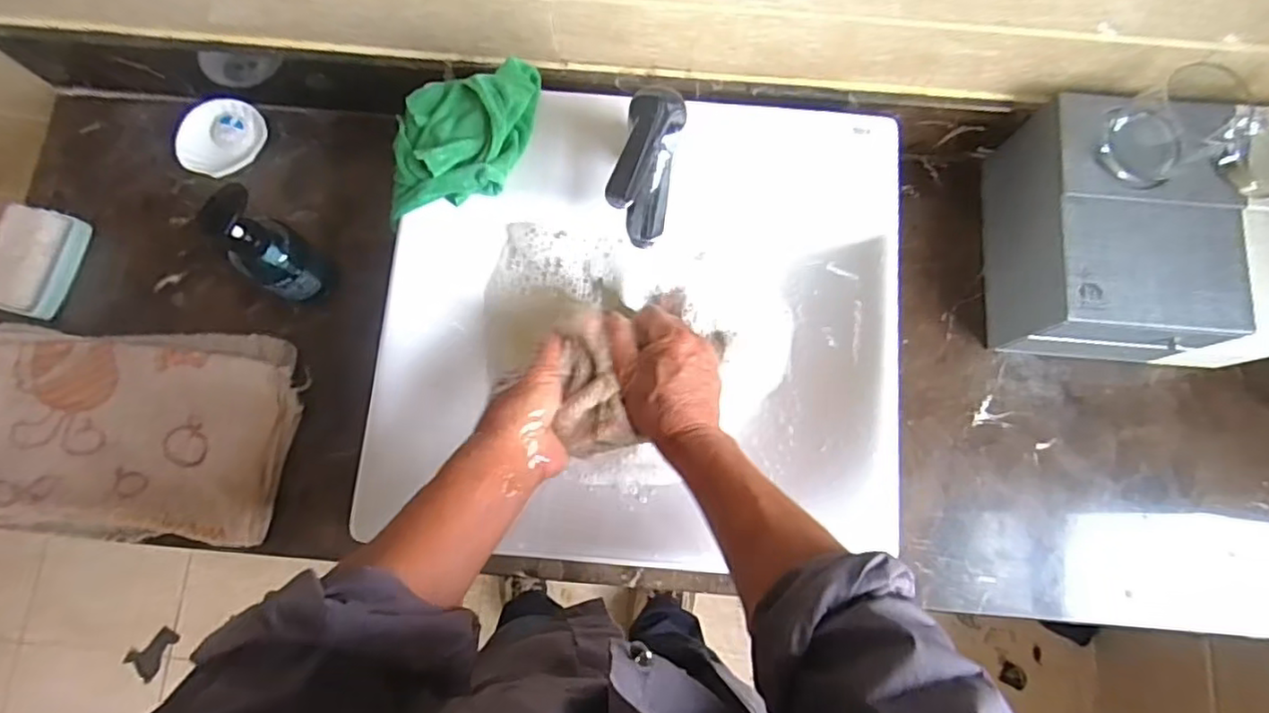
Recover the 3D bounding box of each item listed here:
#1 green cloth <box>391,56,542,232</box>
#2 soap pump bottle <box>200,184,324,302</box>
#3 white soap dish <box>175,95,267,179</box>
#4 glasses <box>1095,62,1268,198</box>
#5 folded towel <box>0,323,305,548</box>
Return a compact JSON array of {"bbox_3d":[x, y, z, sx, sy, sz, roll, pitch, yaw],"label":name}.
[{"bbox_3d":[-0.164,-0.211,0.616,0.157,0.057,0.126,-9,79,-3],"label":"green cloth"},{"bbox_3d":[-0.371,-0.103,0.667,0.058,0.179,0.066,38,81,6],"label":"soap pump bottle"},{"bbox_3d":[-0.493,-0.262,0.766,0.098,0.016,0.098,0,79,-1],"label":"white soap dish"},{"bbox_3d":[0.537,-0.207,0.581,0.190,0.067,0.091,5,79,0],"label":"glasses"},{"bbox_3d":[-0.579,0.082,0.712,0.406,0.049,0.230,3,79,-1],"label":"folded towel"}]

